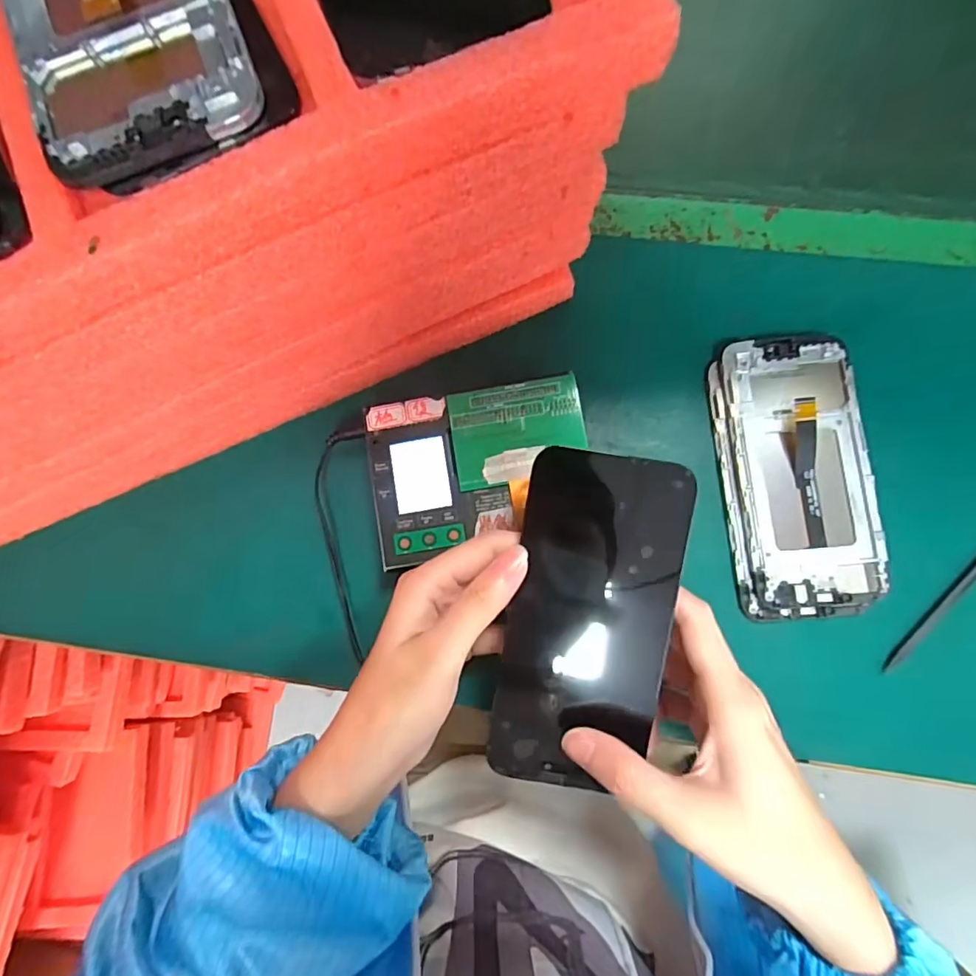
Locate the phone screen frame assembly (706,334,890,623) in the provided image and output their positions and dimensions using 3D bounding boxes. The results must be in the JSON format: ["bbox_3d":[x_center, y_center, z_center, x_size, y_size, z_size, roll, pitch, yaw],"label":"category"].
[{"bbox_3d":[0.182,-0.008,0.310,0.081,0.025,0.164,-5,82,2],"label":"phone screen frame assembly"}]

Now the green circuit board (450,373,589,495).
[{"bbox_3d":[0.017,-0.033,0.296,0.074,0.004,0.056,-11,81,2],"label":"green circuit board"}]

